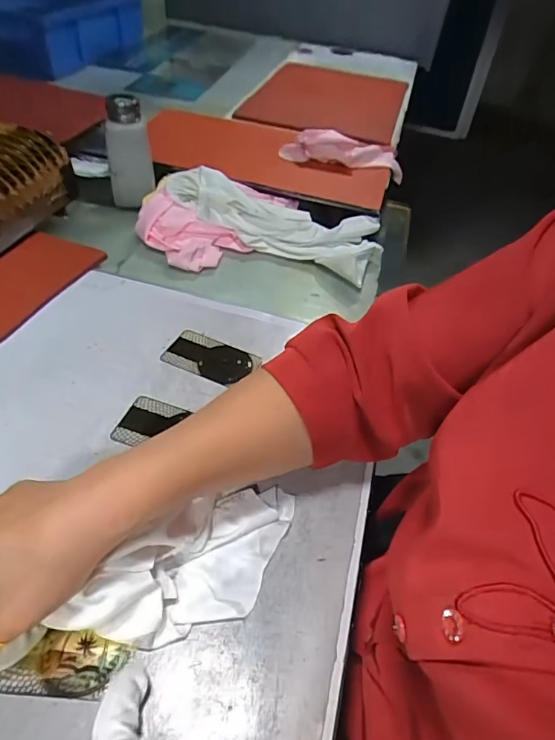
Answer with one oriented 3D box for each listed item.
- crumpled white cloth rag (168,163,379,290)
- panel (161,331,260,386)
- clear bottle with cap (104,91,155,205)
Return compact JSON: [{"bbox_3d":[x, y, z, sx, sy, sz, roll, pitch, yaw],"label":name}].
[{"bbox_3d":[-0.008,-0.198,0.602,0.287,0.037,0.134,22,48,14],"label":"crumpled white cloth rag"},{"bbox_3d":[-0.062,-0.014,0.438,0.083,0.006,0.051,21,48,13],"label":"panel"},{"bbox_3d":[-0.186,-0.273,0.587,0.055,0.114,0.043,-6,48,-13],"label":"clear bottle with cap"}]

